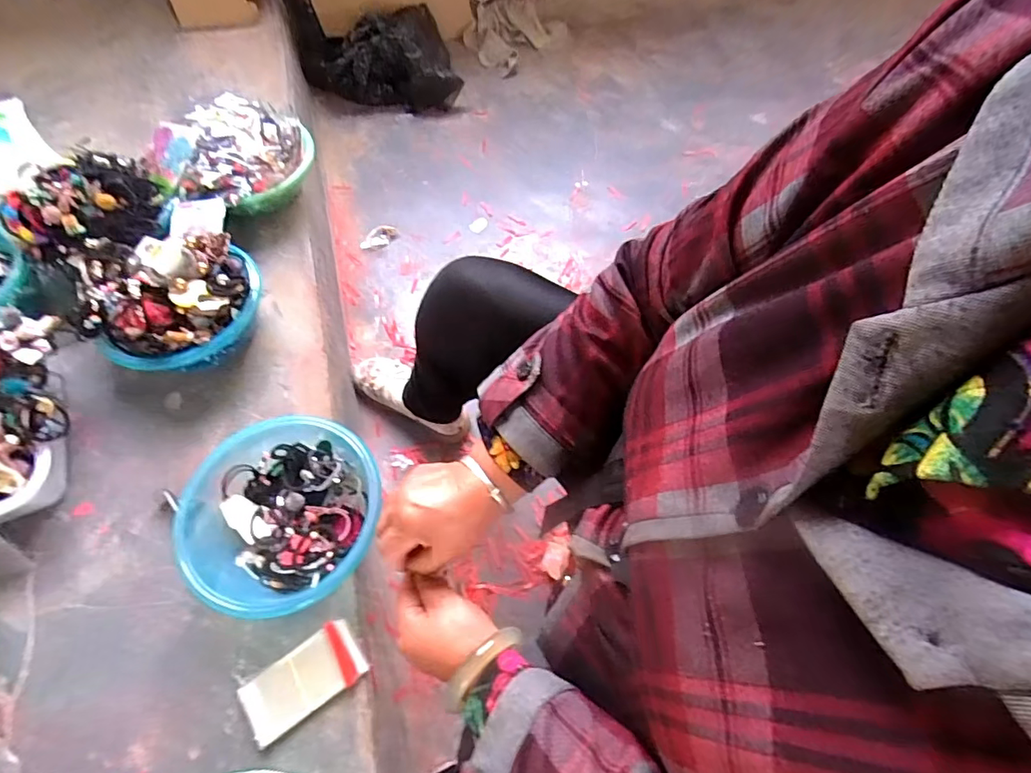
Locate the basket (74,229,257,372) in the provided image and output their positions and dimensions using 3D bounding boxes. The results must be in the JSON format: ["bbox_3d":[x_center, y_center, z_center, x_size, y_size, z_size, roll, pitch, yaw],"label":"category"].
[{"bbox_3d":[-0.485,-0.112,0.705,0.212,0.130,0.197,1,62,-1],"label":"basket"}]

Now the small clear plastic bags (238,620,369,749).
[{"bbox_3d":[-0.233,0.326,0.544,0.120,0.019,0.068,-33,67,-19],"label":"small clear plastic bags"}]

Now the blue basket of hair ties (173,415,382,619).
[{"bbox_3d":[-0.282,0.157,0.594,0.206,0.084,0.219,1,61,-2],"label":"blue basket of hair ties"}]

